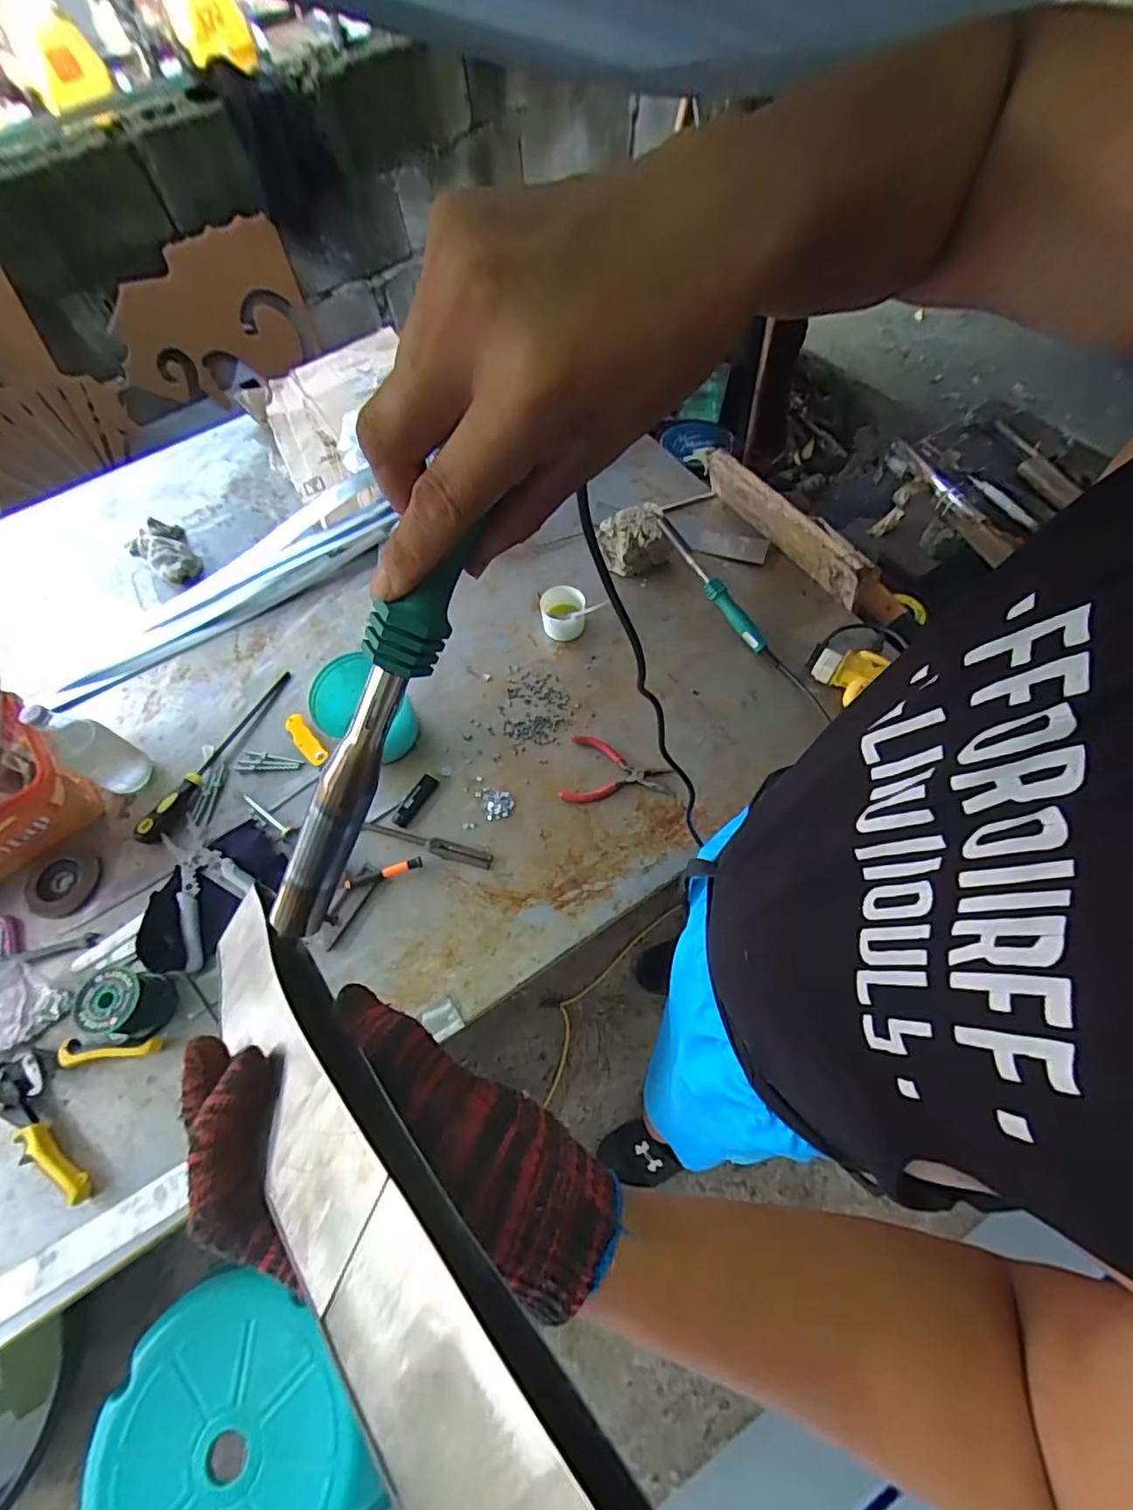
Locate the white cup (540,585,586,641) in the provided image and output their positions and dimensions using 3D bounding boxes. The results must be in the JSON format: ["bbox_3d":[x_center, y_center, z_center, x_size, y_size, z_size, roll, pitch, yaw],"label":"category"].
[{"bbox_3d":[-0.005,-0.214,0.917,0.066,0.059,0.060,-1,65,2],"label":"white cup"}]

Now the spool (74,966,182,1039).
[{"bbox_3d":[-0.500,0.282,0.689,0.071,0.064,0.067,-1,65,2],"label":"spool"}]

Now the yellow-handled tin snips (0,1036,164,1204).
[{"bbox_3d":[-0.569,0.373,0.667,0.181,0.024,0.150,12,66,9],"label":"yellow-handled tin snips"}]

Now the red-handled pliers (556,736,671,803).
[{"bbox_3d":[0.068,0.019,0.815,0.143,0.008,0.100,3,65,4],"label":"red-handled pliers"}]

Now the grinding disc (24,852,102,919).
[{"bbox_3d":[-0.659,0.167,0.787,0.085,0.005,0.082,-1,65,2],"label":"grinding disc"}]

